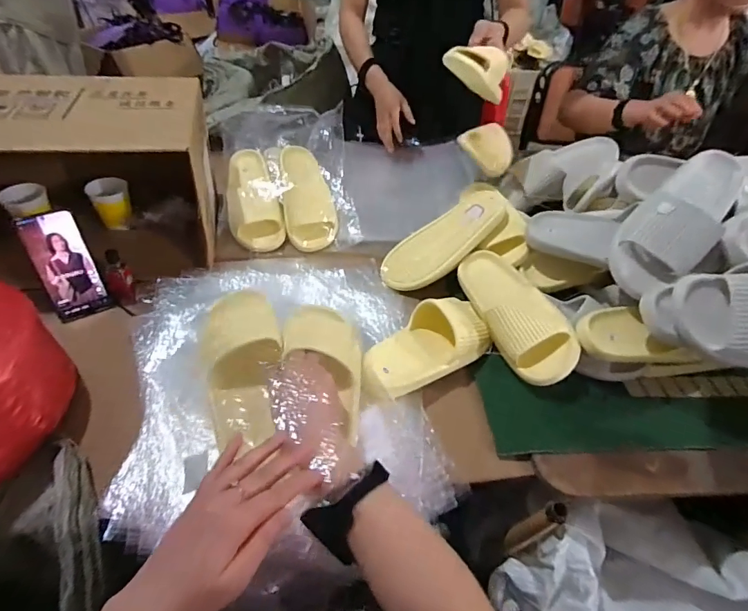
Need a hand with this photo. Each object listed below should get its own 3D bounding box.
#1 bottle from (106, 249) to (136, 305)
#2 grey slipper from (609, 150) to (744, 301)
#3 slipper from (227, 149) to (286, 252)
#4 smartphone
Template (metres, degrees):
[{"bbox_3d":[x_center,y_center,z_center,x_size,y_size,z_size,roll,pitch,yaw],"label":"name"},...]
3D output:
[{"bbox_3d":[-0.409,-0.046,0.702,0.038,0.090,0.031,-8,26,-13],"label":"bottle"},{"bbox_3d":[0.458,-0.131,0.656,0.116,0.073,0.271,37,77,28],"label":"grey slipper"},{"bbox_3d":[-0.245,-0.227,0.881,0.100,0.065,0.247,-11,62,-15],"label":"slipper"},{"bbox_3d":[-0.455,-0.056,0.651,0.072,0.160,0.012,-27,35,-34],"label":"smartphone"}]

